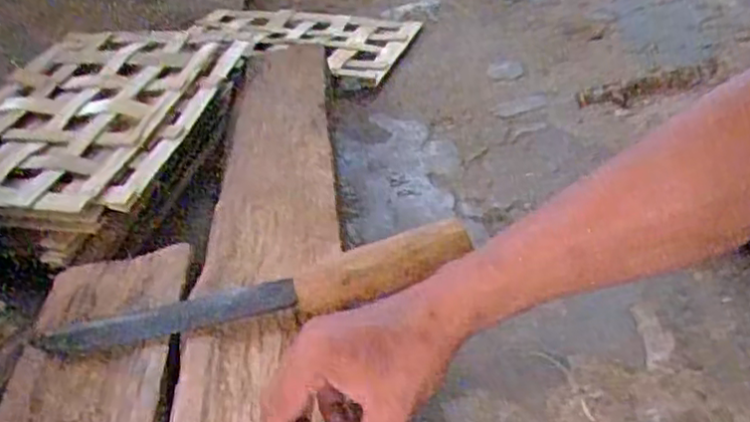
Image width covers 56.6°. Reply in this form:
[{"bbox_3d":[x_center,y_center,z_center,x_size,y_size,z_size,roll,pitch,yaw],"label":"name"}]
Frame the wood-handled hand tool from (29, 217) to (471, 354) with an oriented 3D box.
[{"bbox_3d":[-0.089,0.060,0.514,0.317,0.025,0.046,-14,37,5],"label":"wood-handled hand tool"}]

